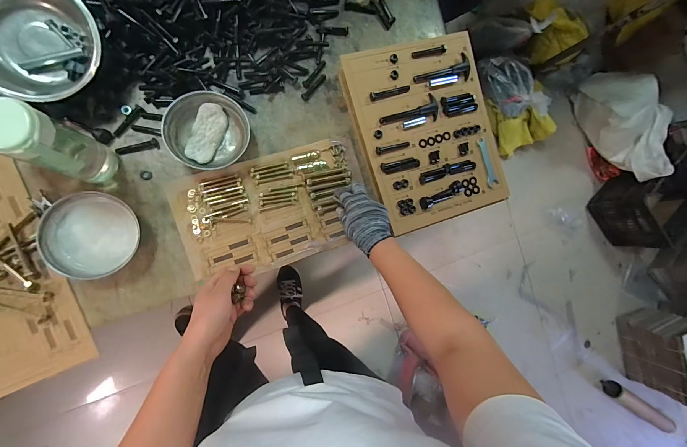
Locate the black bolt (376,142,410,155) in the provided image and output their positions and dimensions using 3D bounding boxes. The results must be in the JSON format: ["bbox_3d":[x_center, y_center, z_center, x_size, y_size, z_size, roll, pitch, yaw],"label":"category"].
[{"bbox_3d":[0.104,-0.160,0.625,0.081,0.014,0.015,-18,92,-22],"label":"black bolt"}]

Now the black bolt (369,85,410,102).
[{"bbox_3d":[0.099,-0.276,0.625,0.095,0.015,0.016,-20,94,-13],"label":"black bolt"}]

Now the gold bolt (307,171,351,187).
[{"bbox_3d":[-0.029,-0.094,0.619,0.095,0.008,0.013,-14,92,-13],"label":"gold bolt"}]

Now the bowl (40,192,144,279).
[{"bbox_3d":[-0.431,0.021,0.517,0.138,0.052,0.140,0,89,-14],"label":"bowl"}]

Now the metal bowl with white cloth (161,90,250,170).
[{"bbox_3d":[-0.258,-0.175,0.557,0.137,0.041,0.138,0,89,-14],"label":"metal bowl with white cloth"}]

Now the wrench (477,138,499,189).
[{"bbox_3d":[0.320,-0.136,0.655,0.024,0.007,0.111,-18,93,-13],"label":"wrench"}]

